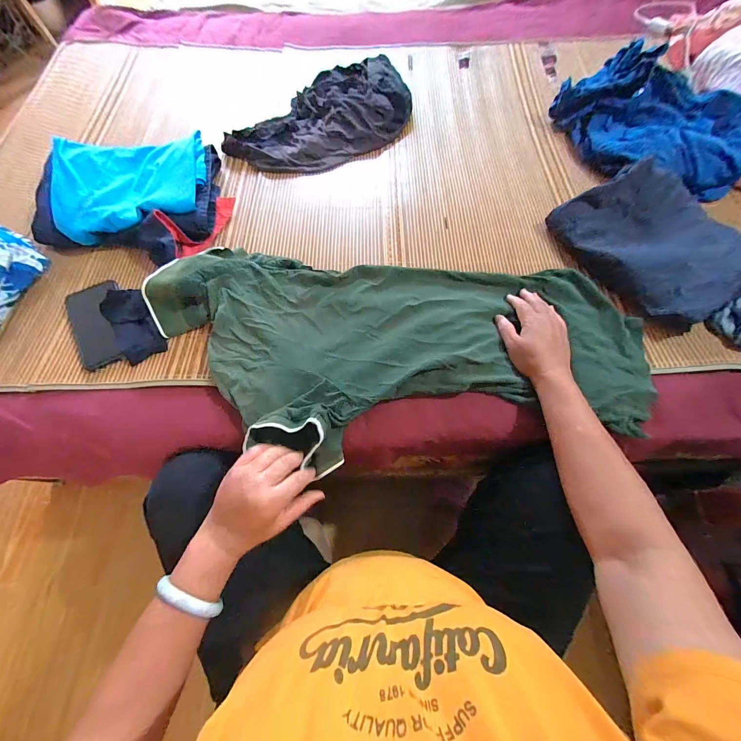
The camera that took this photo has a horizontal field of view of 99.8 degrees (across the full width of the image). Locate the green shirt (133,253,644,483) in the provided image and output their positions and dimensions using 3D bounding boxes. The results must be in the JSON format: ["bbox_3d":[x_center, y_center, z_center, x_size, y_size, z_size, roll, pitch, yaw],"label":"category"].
[{"bbox_3d":[0.041,-0.027,0.455,0.719,0.050,0.342,1,68,-2],"label":"green shirt"}]

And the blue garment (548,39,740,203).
[{"bbox_3d":[0.610,-0.531,0.664,0.272,0.097,0.395,-31,70,-12],"label":"blue garment"}]

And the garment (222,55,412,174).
[{"bbox_3d":[-0.079,-0.593,0.720,0.285,0.038,0.461,30,71,13],"label":"garment"}]

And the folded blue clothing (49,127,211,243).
[{"bbox_3d":[-0.440,-0.358,0.577,0.254,0.041,0.228,-15,67,-5],"label":"folded blue clothing"}]

